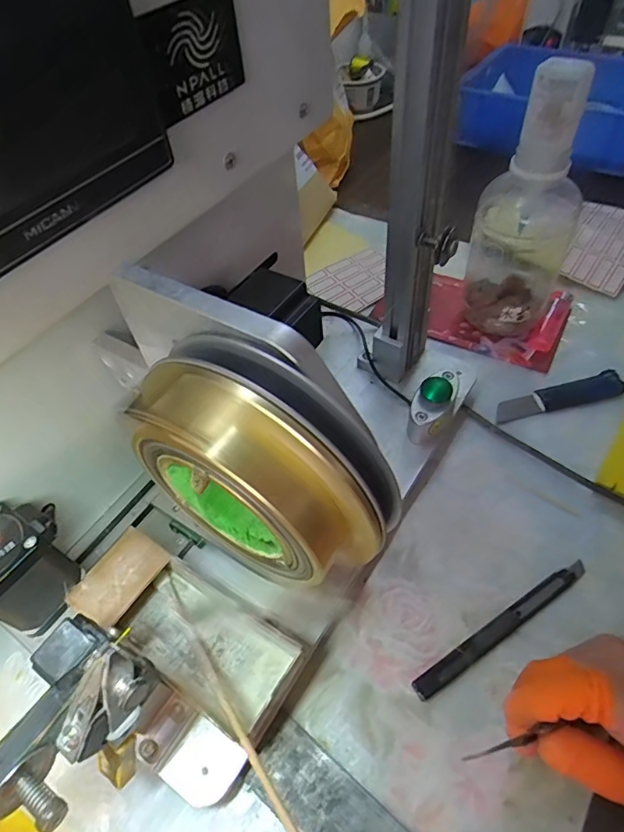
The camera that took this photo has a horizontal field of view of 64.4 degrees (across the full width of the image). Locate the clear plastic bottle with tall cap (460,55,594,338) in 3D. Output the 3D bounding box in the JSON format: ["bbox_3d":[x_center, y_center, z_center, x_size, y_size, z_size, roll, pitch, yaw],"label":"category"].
[{"bbox_3d":[0.164,-0.151,0.383,0.076,0.194,0.062,18,57,18],"label":"clear plastic bottle with tall cap"}]

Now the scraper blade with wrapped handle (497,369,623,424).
[{"bbox_3d":[0.200,-0.016,0.400,0.107,0.004,0.022,-14,53,-5],"label":"scraper blade with wrapped handle"}]

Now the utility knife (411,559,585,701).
[{"bbox_3d":[0.116,0.126,0.299,0.134,0.008,0.012,-29,56,-15],"label":"utility knife"}]

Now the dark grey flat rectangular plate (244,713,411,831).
[{"bbox_3d":[0.012,0.205,0.253,0.098,0.005,0.038,31,62,26],"label":"dark grey flat rectangular plate"}]

